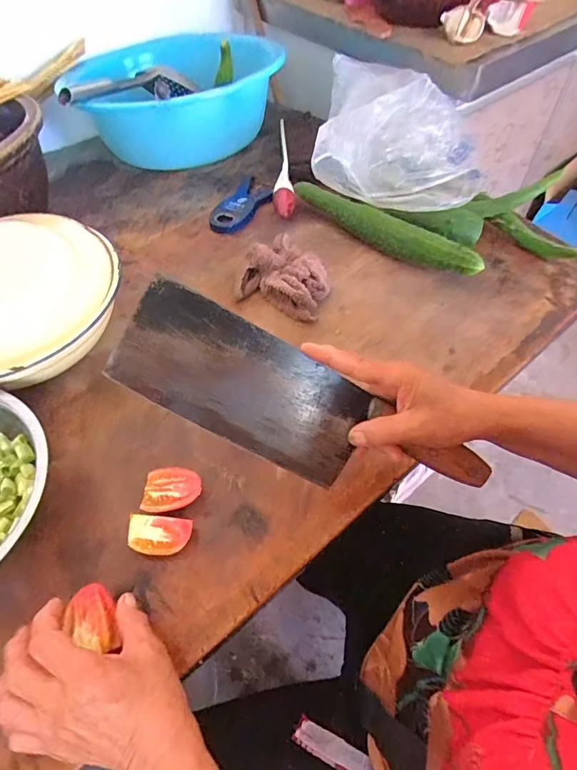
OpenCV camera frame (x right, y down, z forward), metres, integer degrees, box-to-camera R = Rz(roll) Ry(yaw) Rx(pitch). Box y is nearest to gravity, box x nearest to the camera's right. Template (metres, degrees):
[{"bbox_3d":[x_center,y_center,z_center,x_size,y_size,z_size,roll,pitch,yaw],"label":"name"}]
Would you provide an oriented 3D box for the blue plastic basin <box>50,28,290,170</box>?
[{"bbox_3d":[-0.215,-0.569,0.832,0.399,0.141,0.388,-28,59,-17],"label":"blue plastic basin"}]

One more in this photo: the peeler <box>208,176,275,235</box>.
[{"bbox_3d":[-0.076,-0.286,0.713,0.070,0.017,0.152,25,59,18],"label":"peeler"}]

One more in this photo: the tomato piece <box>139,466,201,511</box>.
[{"bbox_3d":[-0.112,0.103,0.438,0.053,0.026,0.046,-7,55,-3],"label":"tomato piece"}]

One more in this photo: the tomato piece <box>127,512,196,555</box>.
[{"bbox_3d":[-0.116,0.139,0.409,0.053,0.037,0.032,5,55,5],"label":"tomato piece"}]

